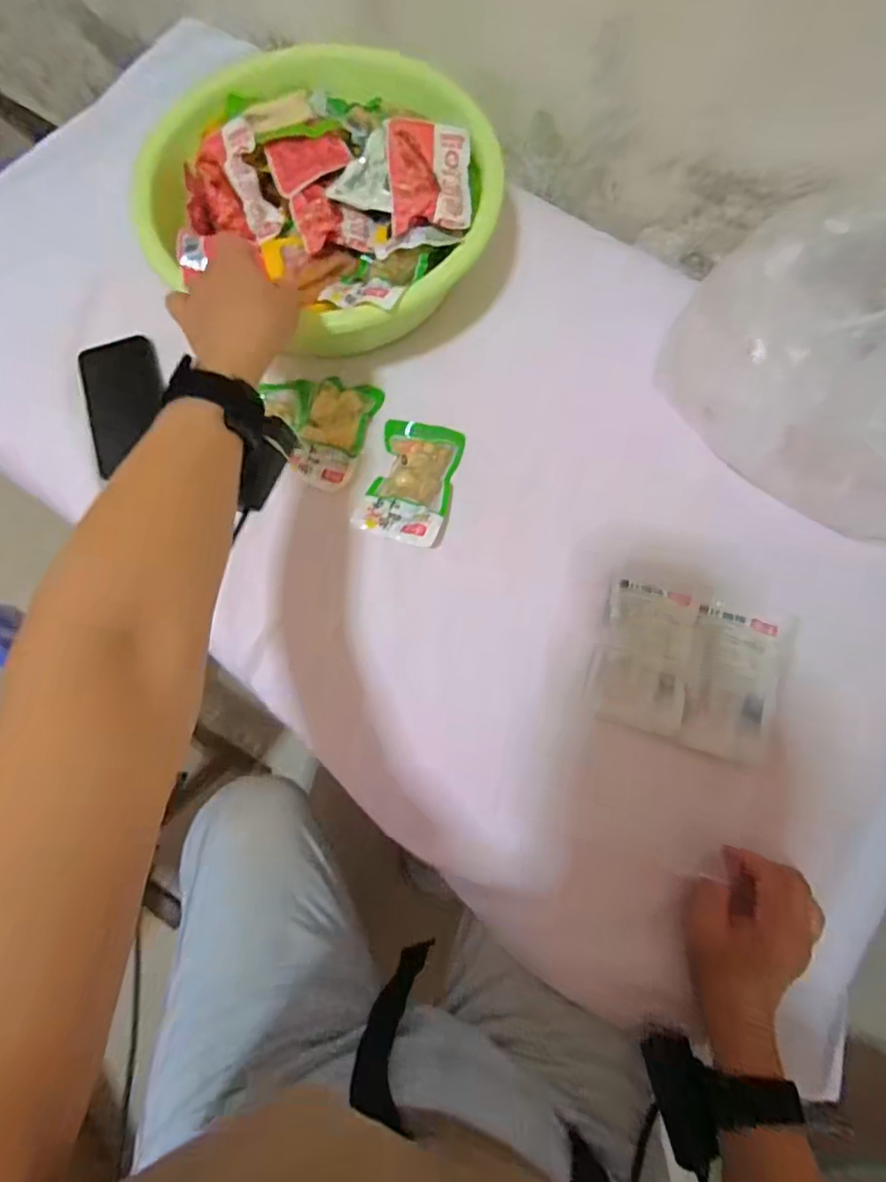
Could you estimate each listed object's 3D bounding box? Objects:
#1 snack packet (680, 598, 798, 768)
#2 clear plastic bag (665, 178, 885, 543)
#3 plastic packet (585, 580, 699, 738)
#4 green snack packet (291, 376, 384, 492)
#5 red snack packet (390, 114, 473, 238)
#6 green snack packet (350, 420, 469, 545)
[{"bbox_3d":[0.249,0.074,0.482,0.077,0.010,0.136,19,76,7],"label":"snack packet"},{"bbox_3d":[0.335,-0.167,0.450,0.301,0.152,0.138,41,80,11],"label":"clear plastic bag"},{"bbox_3d":[0.175,0.055,0.493,0.079,0.008,0.127,16,76,6],"label":"plastic packet"},{"bbox_3d":[-0.106,-0.156,0.556,0.058,0.012,0.116,15,76,6],"label":"green snack packet"},{"bbox_3d":[-0.012,-0.392,0.530,0.075,0.021,0.135,-2,75,1],"label":"red snack packet"},{"bbox_3d":[-0.029,-0.104,0.541,0.078,0.028,0.128,15,76,6],"label":"green snack packet"}]

